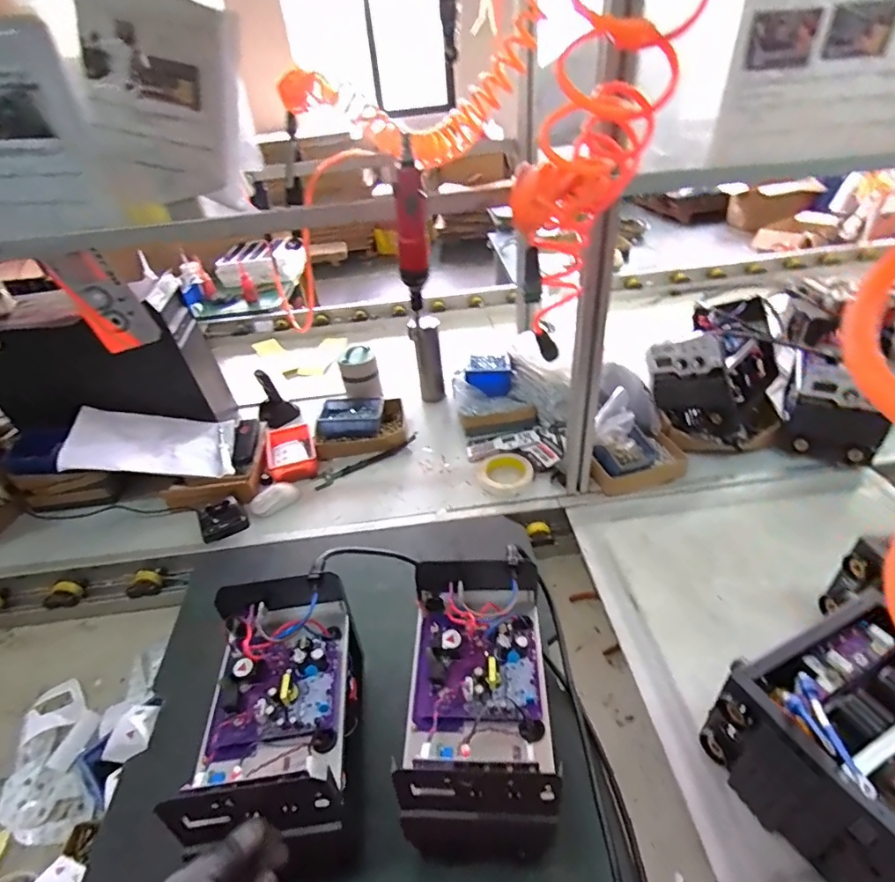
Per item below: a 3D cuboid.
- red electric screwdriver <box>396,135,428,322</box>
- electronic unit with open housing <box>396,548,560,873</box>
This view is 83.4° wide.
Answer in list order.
[{"bbox_3d":[-0.044,-0.259,0.640,0.035,0.204,0.034,-2,37,5],"label":"red electric screwdriver"},{"bbox_3d":[0.036,0.287,0.569,0.146,0.156,0.253,-2,37,5],"label":"electronic unit with open housing"}]

